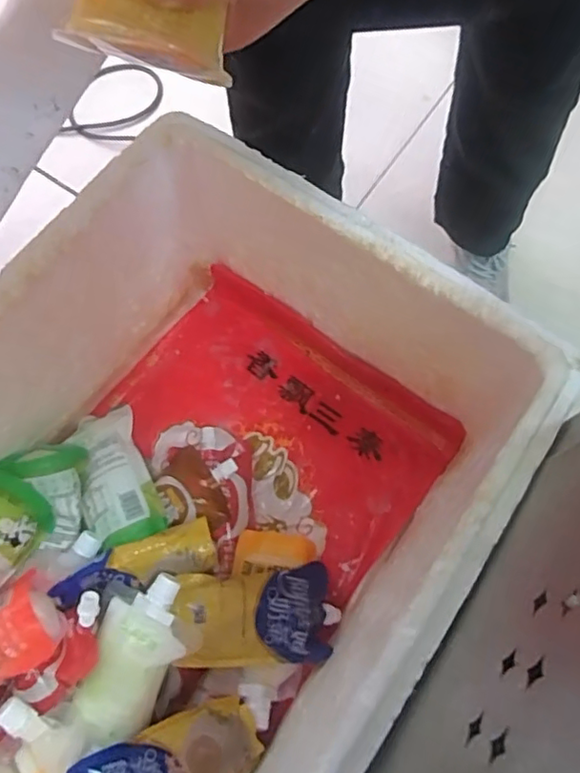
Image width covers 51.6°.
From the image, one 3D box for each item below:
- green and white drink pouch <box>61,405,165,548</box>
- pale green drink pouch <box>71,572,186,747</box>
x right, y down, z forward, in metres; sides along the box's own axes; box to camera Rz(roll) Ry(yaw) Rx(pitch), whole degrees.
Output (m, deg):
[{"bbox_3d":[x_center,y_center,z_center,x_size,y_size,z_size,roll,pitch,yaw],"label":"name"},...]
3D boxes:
[{"bbox_3d":[-0.197,0.099,0.658,0.078,0.034,0.155,-21,74,-7],"label":"green and white drink pouch"},{"bbox_3d":[-0.146,0.249,0.555,0.075,0.031,0.147,18,73,5],"label":"pale green drink pouch"}]

